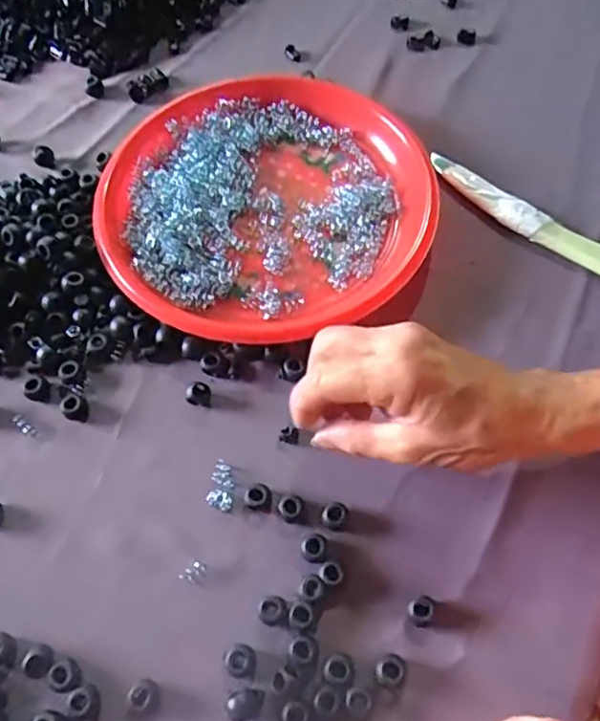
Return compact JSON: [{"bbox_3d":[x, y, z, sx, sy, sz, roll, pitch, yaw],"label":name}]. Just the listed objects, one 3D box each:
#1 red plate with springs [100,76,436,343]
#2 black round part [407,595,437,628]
[{"bbox_3d":[-0.022,-0.110,0.428,0.230,0.024,0.208,-28,67,-12],"label":"red plate with springs"},{"bbox_3d":[0.064,0.130,0.316,0.016,0.013,0.014,-29,67,-13],"label":"black round part"}]

